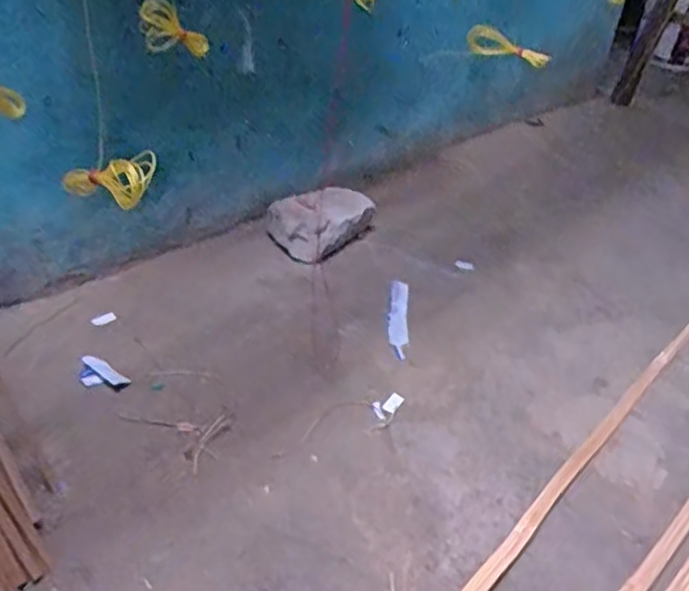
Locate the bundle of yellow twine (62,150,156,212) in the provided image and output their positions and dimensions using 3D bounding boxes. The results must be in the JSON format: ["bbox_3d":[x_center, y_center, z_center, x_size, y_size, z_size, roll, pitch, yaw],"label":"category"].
[{"bbox_3d":[-0.157,-0.077,0.454,0.093,0.032,0.021,5,31,37],"label":"bundle of yellow twine"}]

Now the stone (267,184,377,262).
[{"bbox_3d":[-0.036,-0.135,1.285,0.209,0.108,0.115,-4,37,-12],"label":"stone"}]

